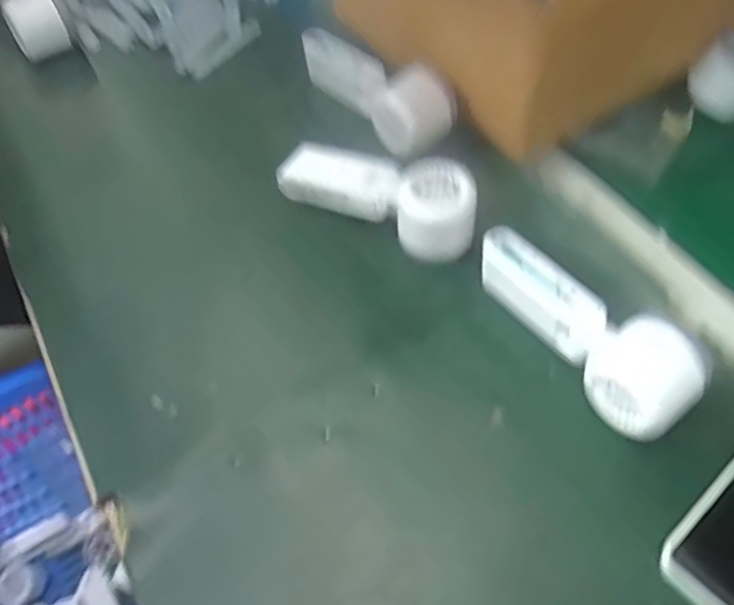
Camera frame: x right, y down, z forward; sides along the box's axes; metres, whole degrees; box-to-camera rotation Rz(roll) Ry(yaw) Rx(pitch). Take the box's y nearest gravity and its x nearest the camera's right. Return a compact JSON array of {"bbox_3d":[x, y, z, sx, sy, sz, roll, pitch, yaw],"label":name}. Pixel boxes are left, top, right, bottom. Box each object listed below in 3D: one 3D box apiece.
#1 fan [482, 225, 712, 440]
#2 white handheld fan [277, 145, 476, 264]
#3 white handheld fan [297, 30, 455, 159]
[{"bbox_3d":[0.148,0.011,0.454,0.064,0.050,0.169,-24,57,-16],"label":"fan"},{"bbox_3d":[0.003,-0.089,0.527,0.172,0.050,0.057,21,57,16],"label":"white handheld fan"},{"bbox_3d":[0.007,-0.196,0.609,0.063,0.062,0.166,-29,58,-19],"label":"white handheld fan"}]

